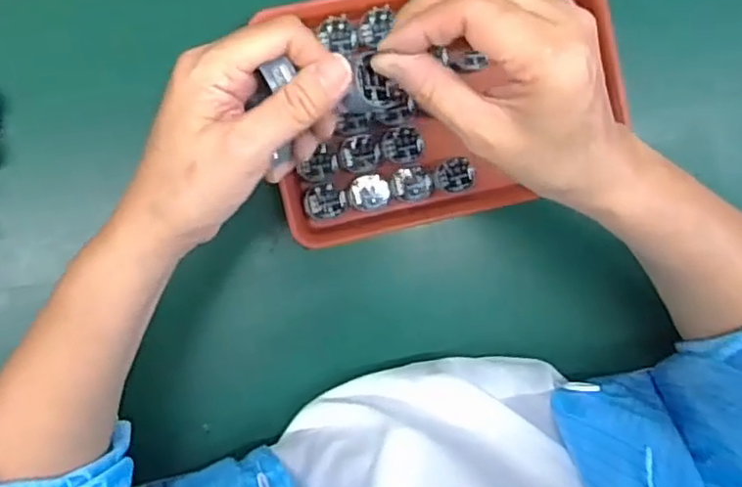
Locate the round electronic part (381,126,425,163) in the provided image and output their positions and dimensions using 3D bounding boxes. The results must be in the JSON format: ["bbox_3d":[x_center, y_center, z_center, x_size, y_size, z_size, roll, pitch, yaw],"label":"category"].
[{"bbox_3d":[0.021,-0.066,0.448,0.028,0.004,0.023,-5,92,-3],"label":"round electronic part"}]

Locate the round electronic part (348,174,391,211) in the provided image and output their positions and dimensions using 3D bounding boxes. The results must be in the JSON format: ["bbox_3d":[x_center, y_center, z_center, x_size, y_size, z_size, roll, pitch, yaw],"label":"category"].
[{"bbox_3d":[-0.001,-0.035,0.450,0.027,0.004,0.023,-7,92,-3],"label":"round electronic part"}]

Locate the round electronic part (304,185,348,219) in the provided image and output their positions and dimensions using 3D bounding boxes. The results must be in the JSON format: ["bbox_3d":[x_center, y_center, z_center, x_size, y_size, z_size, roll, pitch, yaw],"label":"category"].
[{"bbox_3d":[-0.030,-0.028,0.447,0.028,0.004,0.022,0,91,-3],"label":"round electronic part"}]

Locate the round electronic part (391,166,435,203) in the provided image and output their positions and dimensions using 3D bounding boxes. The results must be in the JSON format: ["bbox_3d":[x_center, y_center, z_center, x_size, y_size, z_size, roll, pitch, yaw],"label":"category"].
[{"bbox_3d":[0.028,-0.040,0.449,0.027,0.004,0.023,-5,92,-3],"label":"round electronic part"}]

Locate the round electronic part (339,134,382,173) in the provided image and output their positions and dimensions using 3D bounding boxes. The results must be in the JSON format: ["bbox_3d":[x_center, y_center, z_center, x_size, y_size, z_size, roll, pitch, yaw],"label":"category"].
[{"bbox_3d":[-0.007,-0.060,0.445,0.028,0.004,0.025,-7,92,-3],"label":"round electronic part"}]

